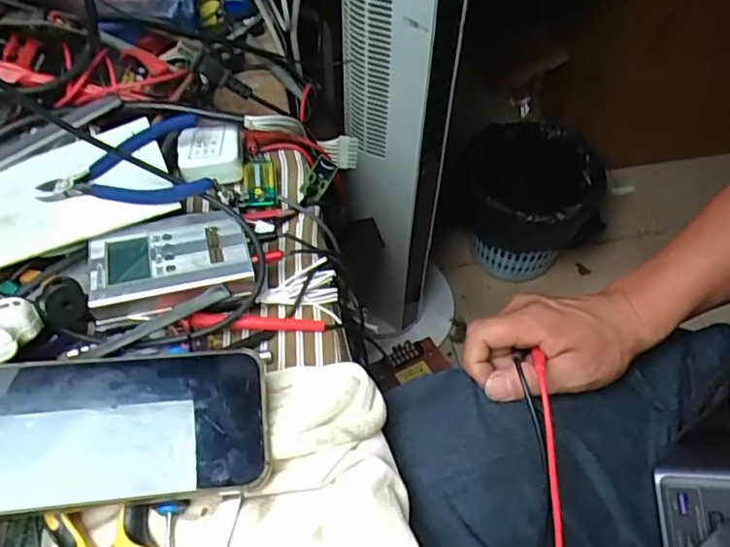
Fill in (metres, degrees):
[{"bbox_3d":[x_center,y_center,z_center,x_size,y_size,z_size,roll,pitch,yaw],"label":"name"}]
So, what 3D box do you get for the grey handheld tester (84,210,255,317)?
[{"bbox_3d":[-0.130,-0.008,0.410,0.102,0.020,0.068,-9,54,-7],"label":"grey handheld tester"}]

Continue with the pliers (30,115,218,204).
[{"bbox_3d":[-0.172,-0.078,0.436,0.114,0.029,0.082,-9,54,-8],"label":"pliers"}]

